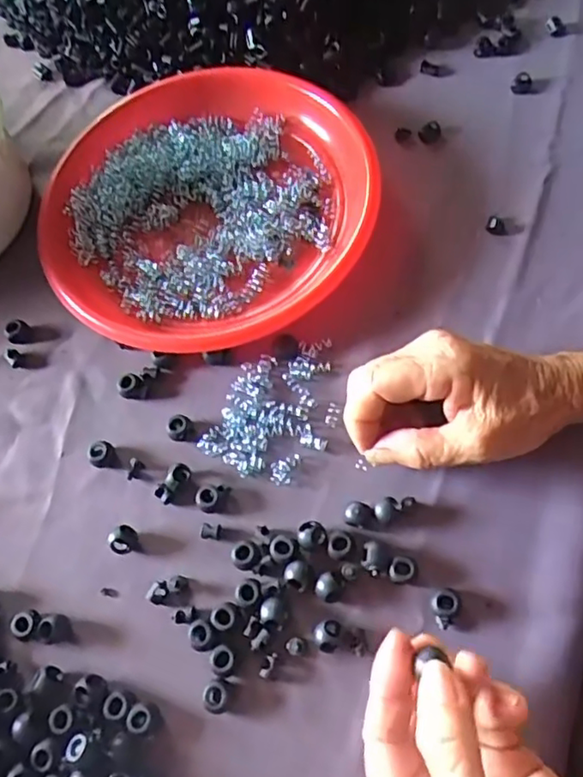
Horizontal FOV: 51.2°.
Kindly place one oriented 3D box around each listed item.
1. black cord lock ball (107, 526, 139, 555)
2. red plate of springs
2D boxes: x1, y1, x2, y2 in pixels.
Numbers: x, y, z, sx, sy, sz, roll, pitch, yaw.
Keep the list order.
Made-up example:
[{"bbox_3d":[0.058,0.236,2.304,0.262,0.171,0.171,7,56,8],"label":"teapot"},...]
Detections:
[{"bbox_3d":[-0.093,0.083,0.335,0.012,0.011,0.015,31,71,15],"label":"black cord lock ball"},{"bbox_3d":[-0.058,-0.128,0.414,0.220,0.031,0.217,-1,66,2],"label":"red plate of springs"}]

